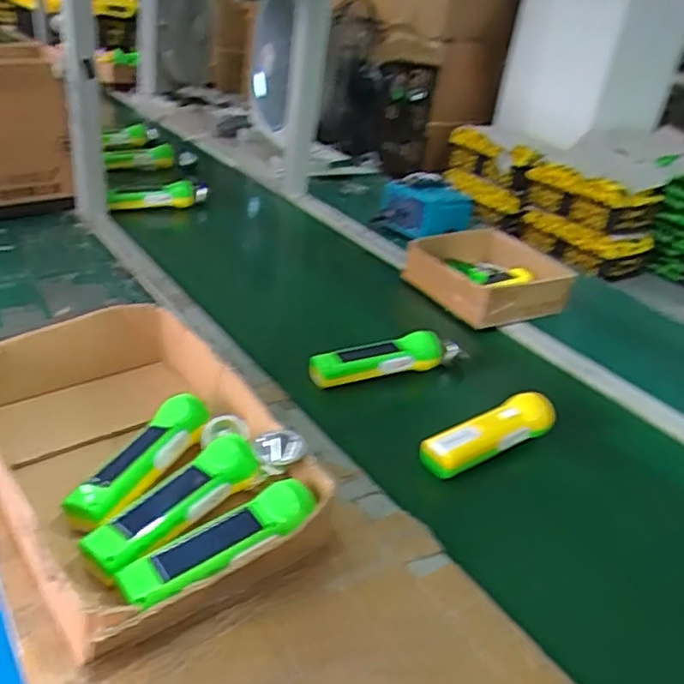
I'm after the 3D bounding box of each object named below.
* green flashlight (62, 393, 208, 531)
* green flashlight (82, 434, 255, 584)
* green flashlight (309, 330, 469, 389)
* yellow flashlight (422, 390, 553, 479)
[{"bbox_3d":[-0.182,0.107,0.595,0.057,0.039,0.165,17,31,14],"label":"green flashlight"},{"bbox_3d":[-0.139,0.137,0.546,0.050,0.032,0.158,27,35,29],"label":"green flashlight"},{"bbox_3d":[0.067,0.021,0.846,0.222,0.042,0.045,-9,34,-26],"label":"green flashlight"},{"bbox_3d":[0.163,0.106,0.724,0.166,0.051,0.051,-13,36,-31],"label":"yellow flashlight"}]

